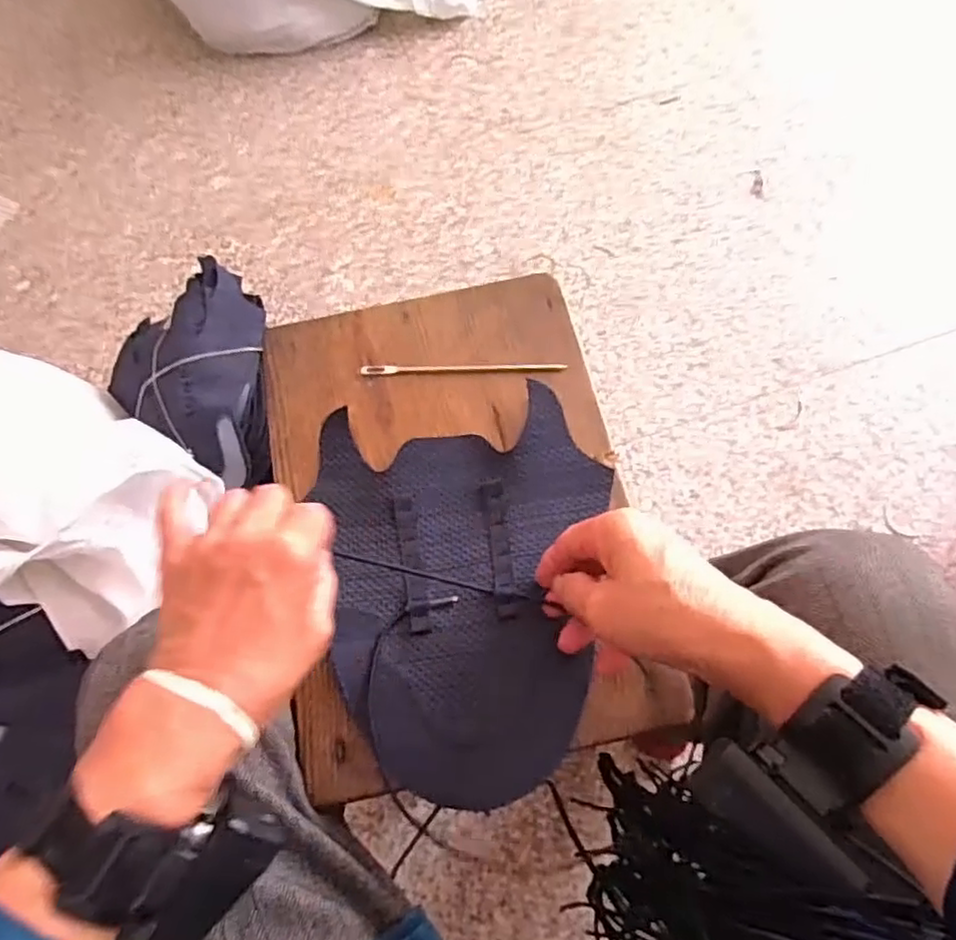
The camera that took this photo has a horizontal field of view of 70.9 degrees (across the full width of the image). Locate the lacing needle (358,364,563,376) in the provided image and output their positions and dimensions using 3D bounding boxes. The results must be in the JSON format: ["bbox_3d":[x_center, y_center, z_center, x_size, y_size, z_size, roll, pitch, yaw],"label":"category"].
[{"bbox_3d":[-0.011,-0.074,0.490,0.147,0.010,0.010,-2,67,3],"label":"lacing needle"}]

